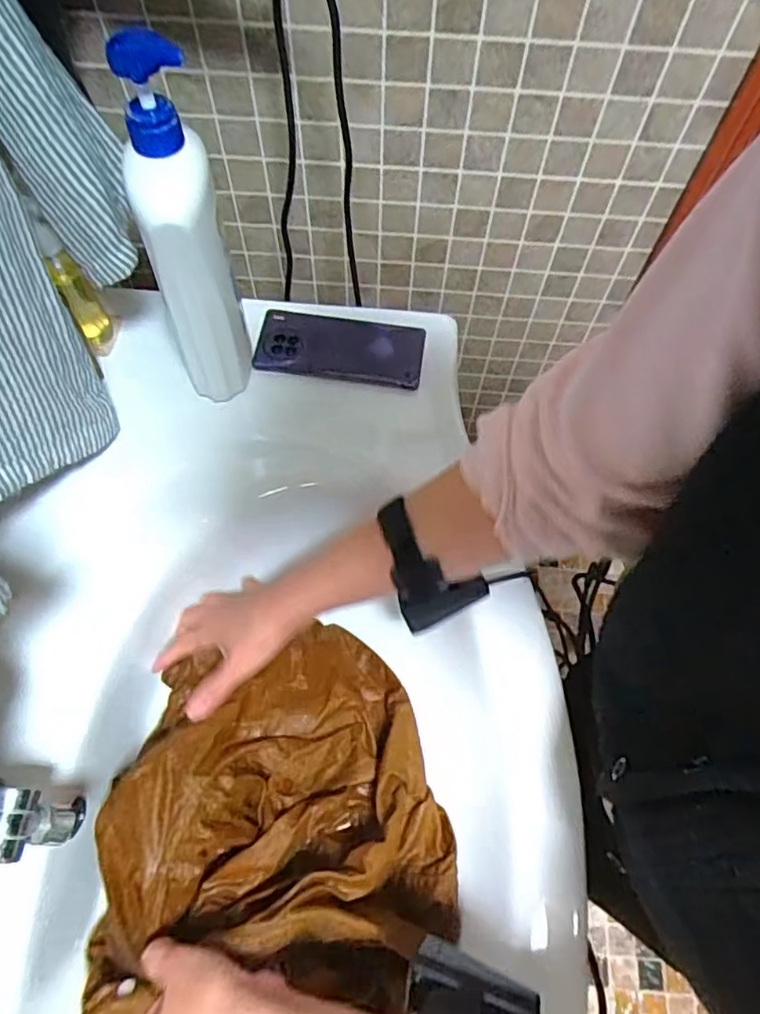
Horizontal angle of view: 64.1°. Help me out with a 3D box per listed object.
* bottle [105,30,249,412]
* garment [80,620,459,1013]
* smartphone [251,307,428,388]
[{"bbox_3d":[-0.150,-0.197,0.474,0.065,0.270,0.069,-14,66,-8],"label":"bottle"},{"bbox_3d":[-0.085,0.232,0.480,0.253,0.111,0.259,1,65,-1],"label":"garment"},{"bbox_3d":[-0.039,-0.163,0.611,0.163,0.011,0.077,8,65,2],"label":"smartphone"}]

